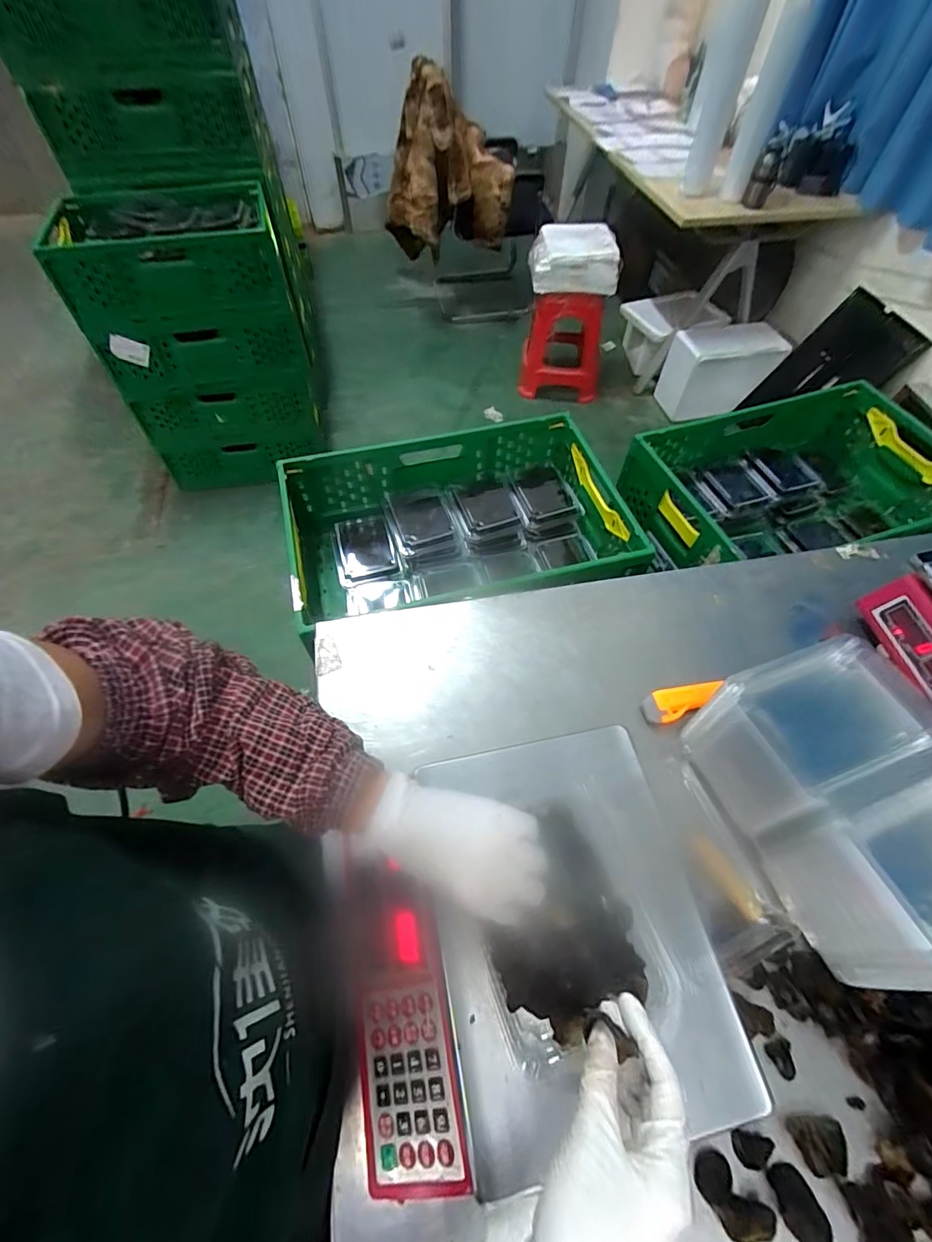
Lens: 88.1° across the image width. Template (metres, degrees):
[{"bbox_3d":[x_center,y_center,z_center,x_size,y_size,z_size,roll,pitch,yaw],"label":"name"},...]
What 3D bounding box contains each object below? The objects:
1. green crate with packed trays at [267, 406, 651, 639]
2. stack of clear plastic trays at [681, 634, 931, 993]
[{"bbox_3d":[-0.006,-0.149,0.956,0.640,0.222,0.402,-14,60,-9],"label":"green crate with packed trays"},{"bbox_3d":[0.387,0.177,0.485,0.189,0.155,0.281,-18,61,-11],"label":"stack of clear plastic trays"}]

